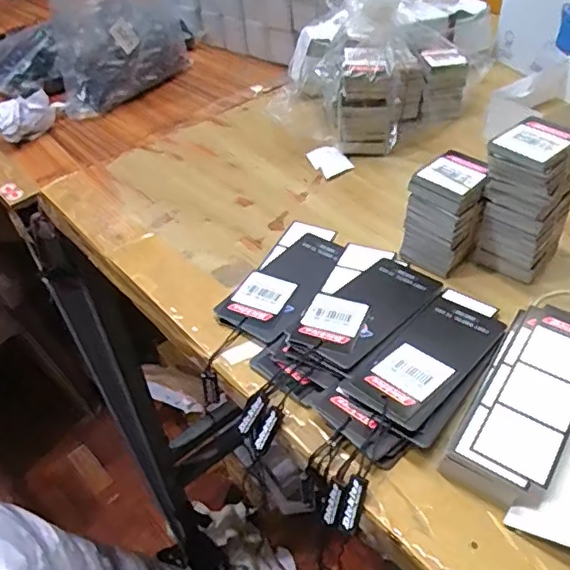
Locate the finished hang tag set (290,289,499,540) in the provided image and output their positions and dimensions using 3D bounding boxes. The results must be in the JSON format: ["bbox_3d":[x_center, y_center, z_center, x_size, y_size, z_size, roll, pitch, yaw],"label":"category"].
[{"bbox_3d":[0.084,0.047,0.333,0.136,0.016,0.057,-36,51,-28],"label":"finished hang tag set"}]

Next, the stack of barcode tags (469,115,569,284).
[{"bbox_3d":[0.161,-0.056,0.381,0.046,0.093,0.049,29,53,31],"label":"stack of barcode tags"}]

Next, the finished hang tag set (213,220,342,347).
[{"bbox_3d":[0.005,-0.008,0.399,0.054,0.010,0.119,19,48,23],"label":"finished hang tag set"}]

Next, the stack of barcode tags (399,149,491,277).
[{"bbox_3d":[0.115,-0.051,0.396,0.056,0.064,0.039,-36,51,-28],"label":"stack of barcode tags"}]

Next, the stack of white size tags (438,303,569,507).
[{"bbox_3d":[0.135,0.060,0.311,0.050,0.022,0.123,23,50,27],"label":"stack of white size tags"}]

